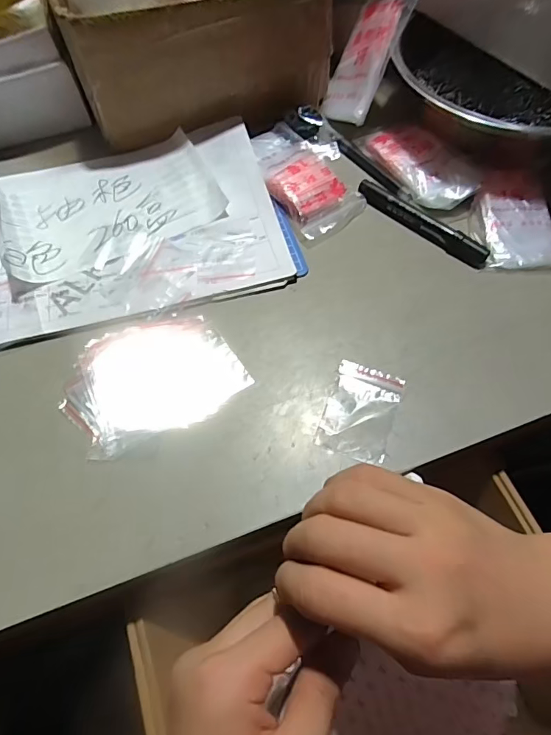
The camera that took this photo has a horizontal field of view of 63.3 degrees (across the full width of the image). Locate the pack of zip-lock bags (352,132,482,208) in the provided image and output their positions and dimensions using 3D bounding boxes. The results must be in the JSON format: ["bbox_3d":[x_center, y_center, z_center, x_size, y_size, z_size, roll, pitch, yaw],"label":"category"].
[{"bbox_3d":[0.135,-0.197,0.427,0.056,0.018,0.126,-31,66,-17],"label":"pack of zip-lock bags"}]

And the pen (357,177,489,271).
[{"bbox_3d":[0.128,-0.131,0.401,0.018,0.015,0.135,-40,69,-21],"label":"pen"}]

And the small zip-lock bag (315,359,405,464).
[{"bbox_3d":[0.061,0.031,0.319,0.048,0.004,0.072,20,62,10],"label":"small zip-lock bag"}]

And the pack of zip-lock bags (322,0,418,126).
[{"bbox_3d":[0.094,-0.323,0.446,0.014,0.148,0.076,13,20,-42],"label":"pack of zip-lock bags"}]

